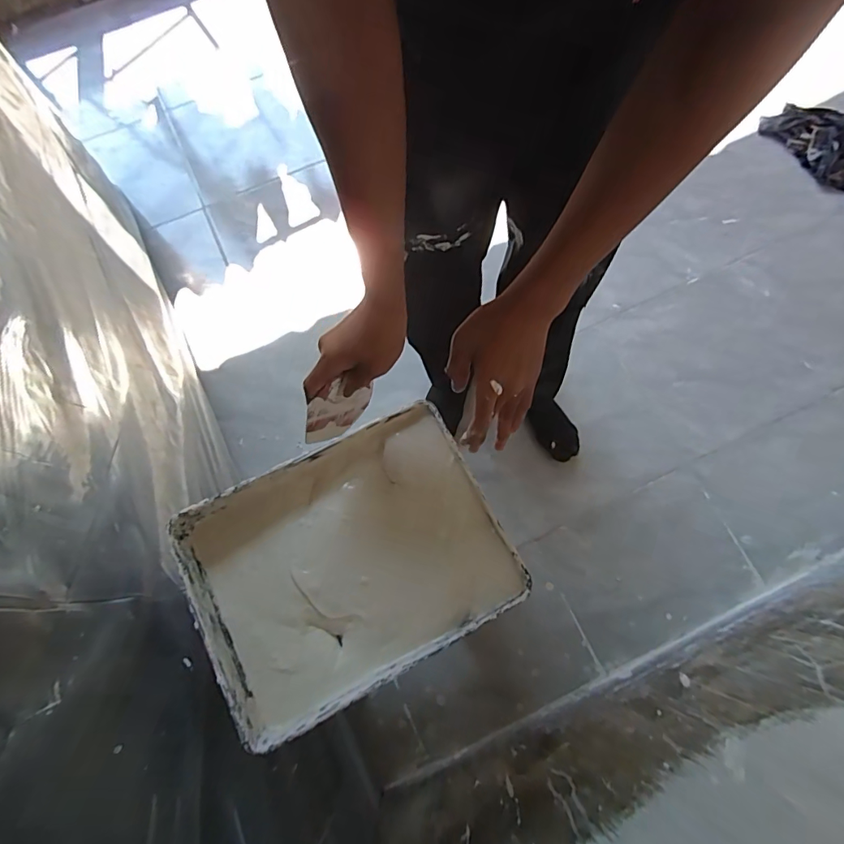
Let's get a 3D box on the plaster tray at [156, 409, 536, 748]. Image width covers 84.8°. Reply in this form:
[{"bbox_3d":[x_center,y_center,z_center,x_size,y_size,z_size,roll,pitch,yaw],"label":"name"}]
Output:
[{"bbox_3d":[-0.086,0.165,0.564,0.354,0.063,0.280,-27,75,-7],"label":"plaster tray"}]

